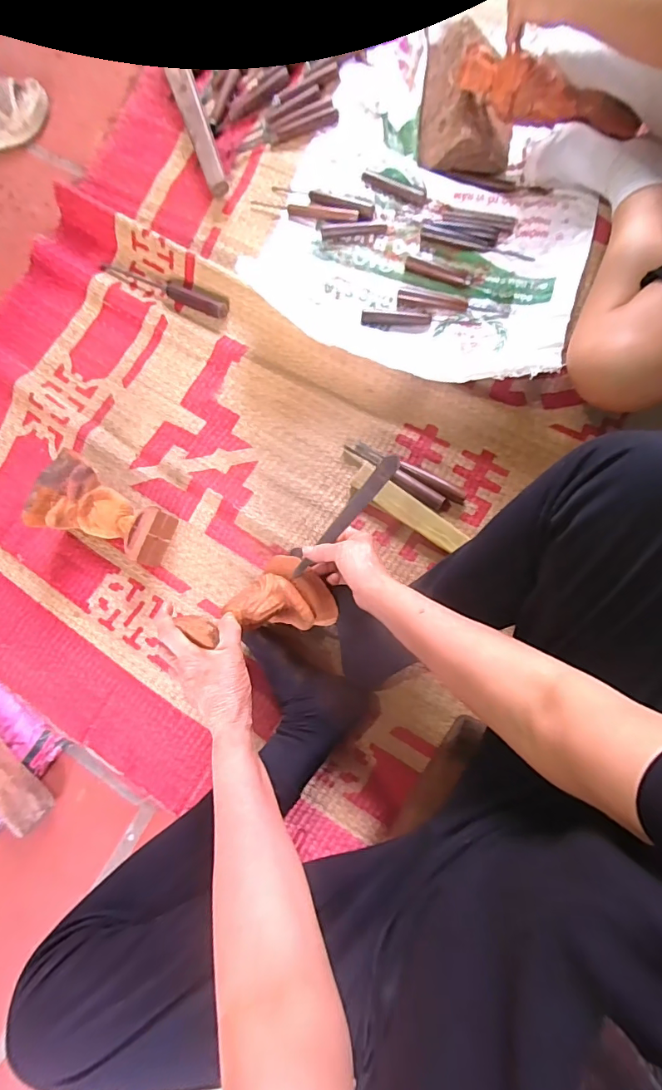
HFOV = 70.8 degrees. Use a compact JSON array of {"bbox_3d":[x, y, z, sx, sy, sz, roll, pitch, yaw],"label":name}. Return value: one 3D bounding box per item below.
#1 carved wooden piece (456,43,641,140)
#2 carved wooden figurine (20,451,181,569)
[{"bbox_3d":[0.305,-0.628,0.658,0.259,0.064,0.041,13,84,-5],"label":"carved wooden piece"},{"bbox_3d":[-0.324,-0.047,0.670,0.186,0.068,0.113,25,86,-6],"label":"carved wooden figurine"}]

